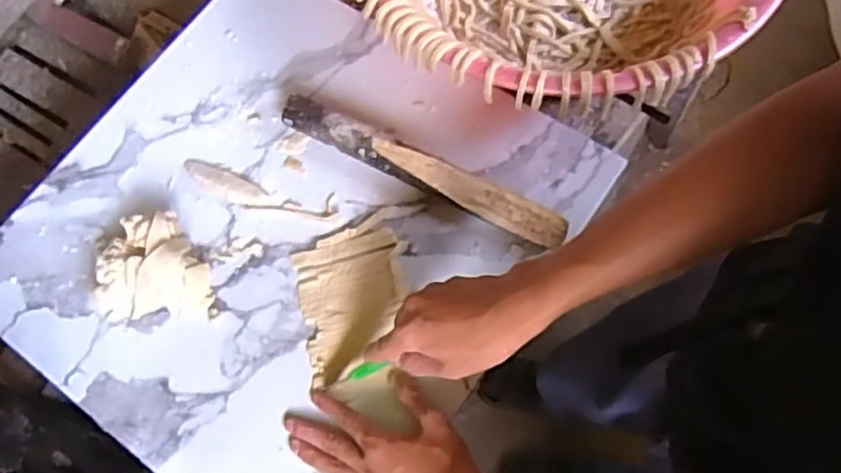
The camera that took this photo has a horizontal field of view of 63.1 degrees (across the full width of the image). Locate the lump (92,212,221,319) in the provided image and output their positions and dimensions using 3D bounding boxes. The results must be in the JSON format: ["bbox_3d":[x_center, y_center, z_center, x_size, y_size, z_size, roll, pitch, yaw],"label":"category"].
[{"bbox_3d":[-0.257,0.027,0.662,0.112,0.046,0.097,-1,68,3],"label":"lump"}]

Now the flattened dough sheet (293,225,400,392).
[{"bbox_3d":[-0.065,0.061,0.647,0.098,0.016,0.141,-13,68,-2],"label":"flattened dough sheet"}]

